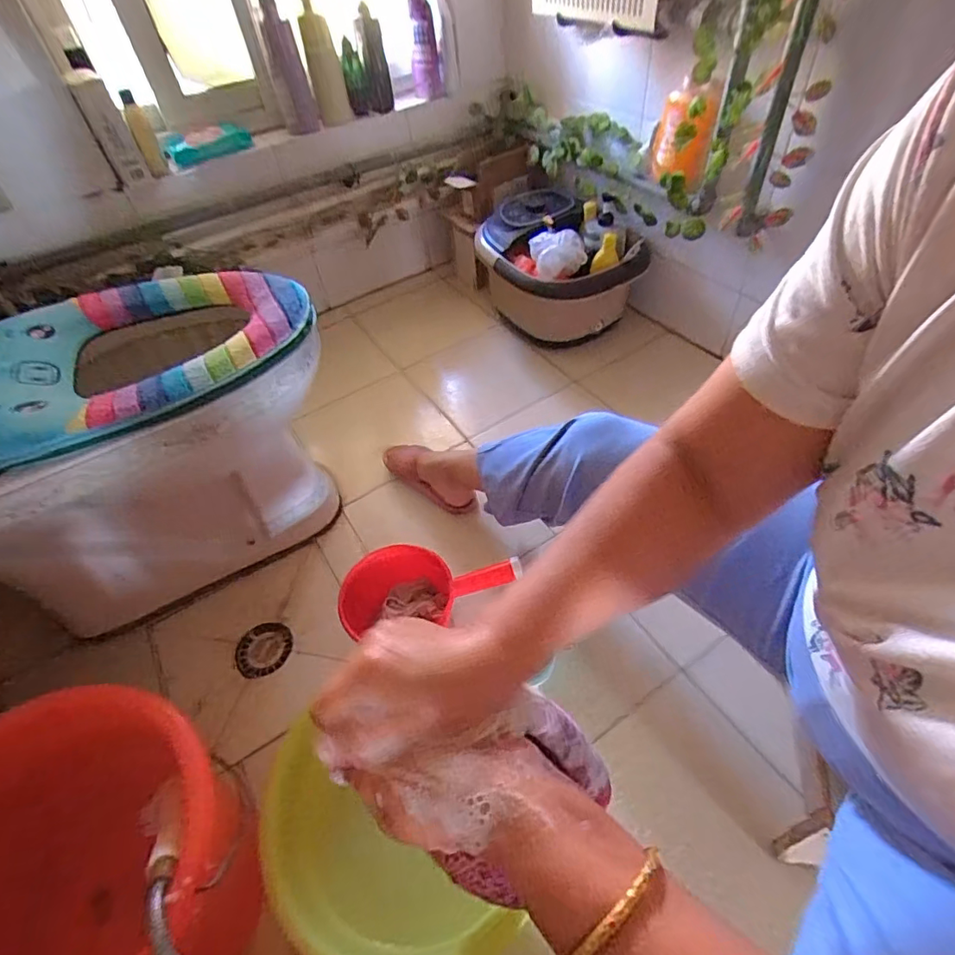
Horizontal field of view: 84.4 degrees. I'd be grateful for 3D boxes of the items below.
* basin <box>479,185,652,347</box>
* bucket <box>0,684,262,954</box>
[{"bbox_3d":[0.182,-0.465,1.221,0.313,0.274,0.268,-16,49,-7],"label":"basin"},{"bbox_3d":[-0.366,0.435,0.533,0.289,0.299,0.330,14,52,18],"label":"bucket"}]

